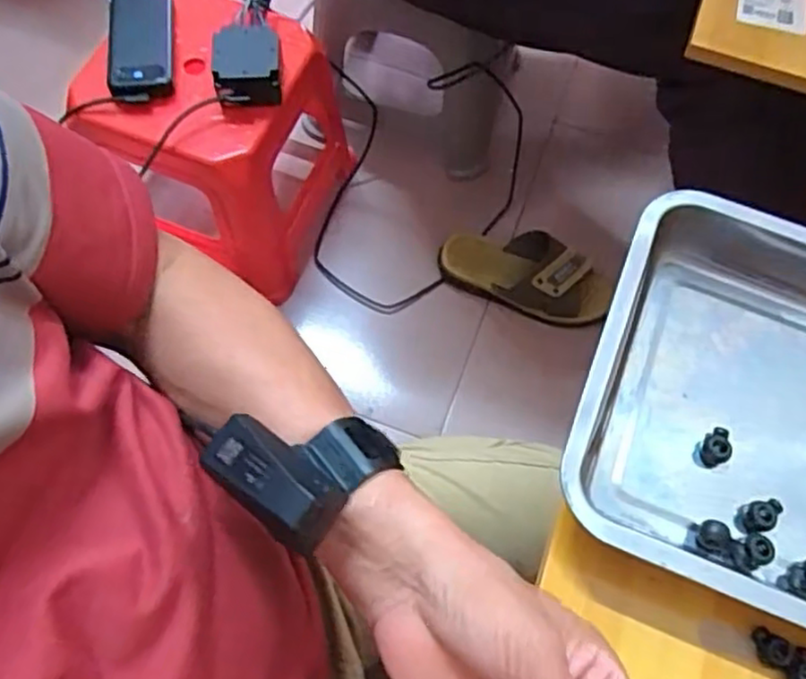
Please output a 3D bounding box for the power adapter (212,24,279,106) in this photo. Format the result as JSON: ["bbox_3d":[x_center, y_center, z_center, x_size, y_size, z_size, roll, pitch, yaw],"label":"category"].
[{"bbox_3d":[-0.182,-0.322,0.818,0.076,0.040,0.093,-2,66,-3],"label":"power adapter"}]

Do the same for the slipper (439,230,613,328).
[{"bbox_3d":[0.169,-0.097,1.005,0.231,0.065,0.119,16,66,5],"label":"slipper"}]

